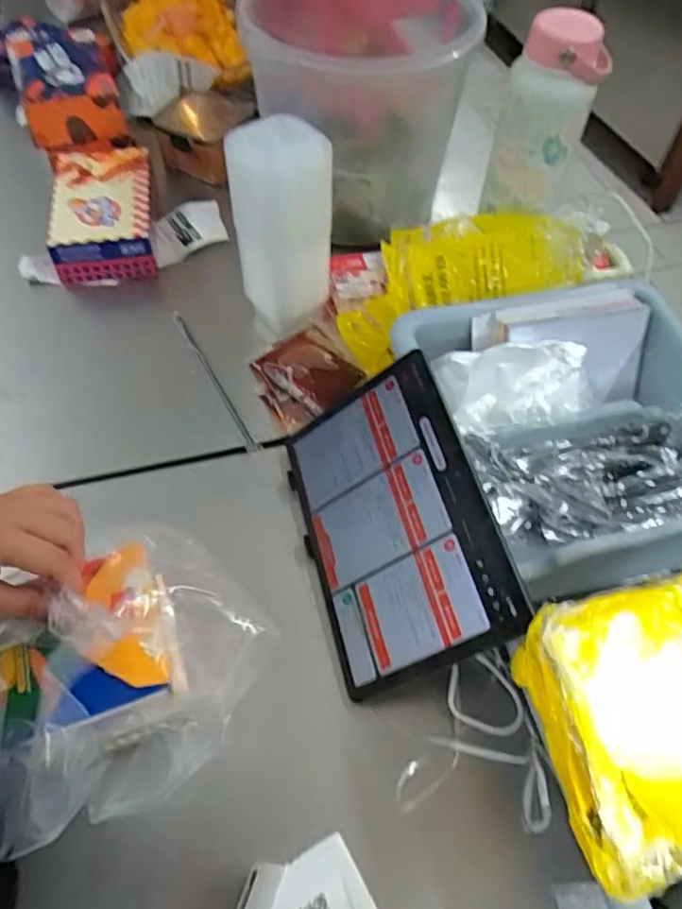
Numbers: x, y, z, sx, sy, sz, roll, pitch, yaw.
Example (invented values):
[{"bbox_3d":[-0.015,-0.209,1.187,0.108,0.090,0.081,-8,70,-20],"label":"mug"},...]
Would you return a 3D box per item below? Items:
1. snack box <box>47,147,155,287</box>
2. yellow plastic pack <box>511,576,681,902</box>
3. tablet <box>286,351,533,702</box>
[{"bbox_3d":[-0.284,-0.295,0.755,0.112,0.053,0.184,-10,58,-8],"label":"snack box"},{"bbox_3d":[0.215,0.152,0.389,0.193,0.032,0.147,-13,59,-9],"label":"yellow plastic pack"},{"bbox_3d":[0.037,0.055,0.517,0.169,0.010,0.242,-34,55,27],"label":"tablet"}]

